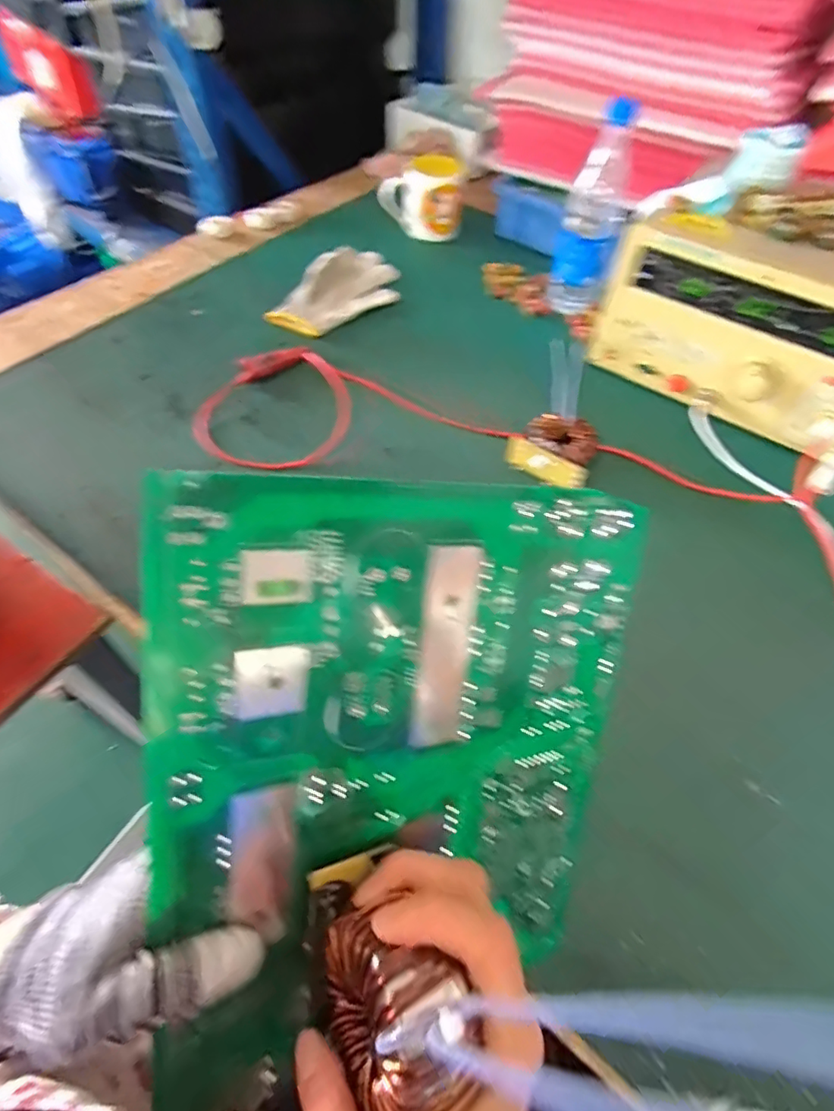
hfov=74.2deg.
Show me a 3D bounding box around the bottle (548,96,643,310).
[{"bbox_3d":[0.215,-0.405,0.678,0.068,0.223,0.061,15,55,7],"label":"bottle"}]

